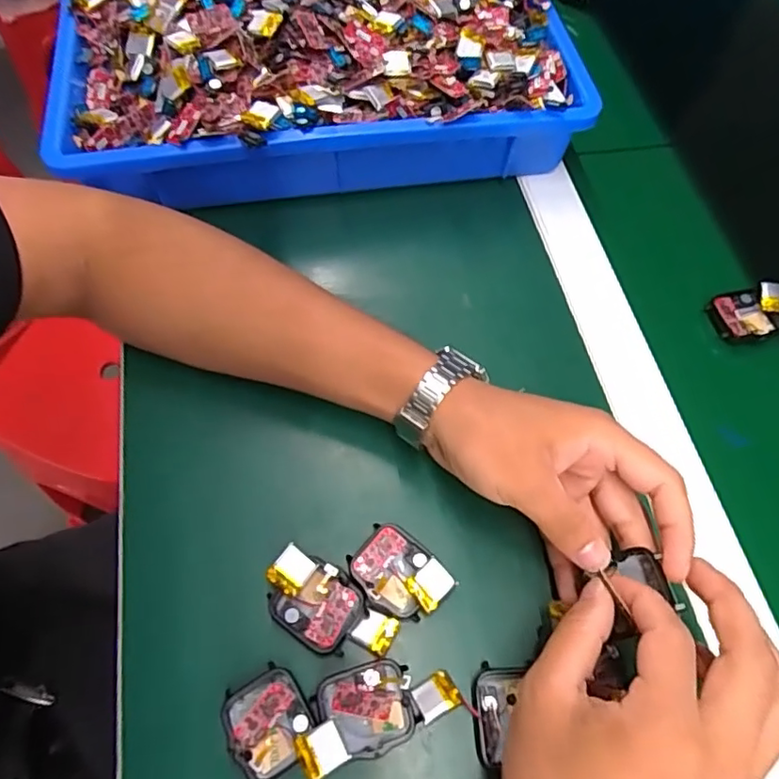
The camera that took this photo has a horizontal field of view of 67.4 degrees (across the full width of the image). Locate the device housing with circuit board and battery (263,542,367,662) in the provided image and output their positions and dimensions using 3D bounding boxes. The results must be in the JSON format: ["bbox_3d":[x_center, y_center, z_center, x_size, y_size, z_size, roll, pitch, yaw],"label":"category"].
[{"bbox_3d":[-0.040,0.108,0.300,0.052,0.012,0.038,34,67,15],"label":"device housing with circuit board and battery"}]

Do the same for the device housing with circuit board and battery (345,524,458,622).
[{"bbox_3d":[0.004,0.098,0.309,0.050,0.017,0.039,40,69,17],"label":"device housing with circuit board and battery"}]

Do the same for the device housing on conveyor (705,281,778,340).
[{"bbox_3d":[0.250,-0.053,0.402,0.054,0.020,0.036,-12,64,-8],"label":"device housing on conveyor"}]

